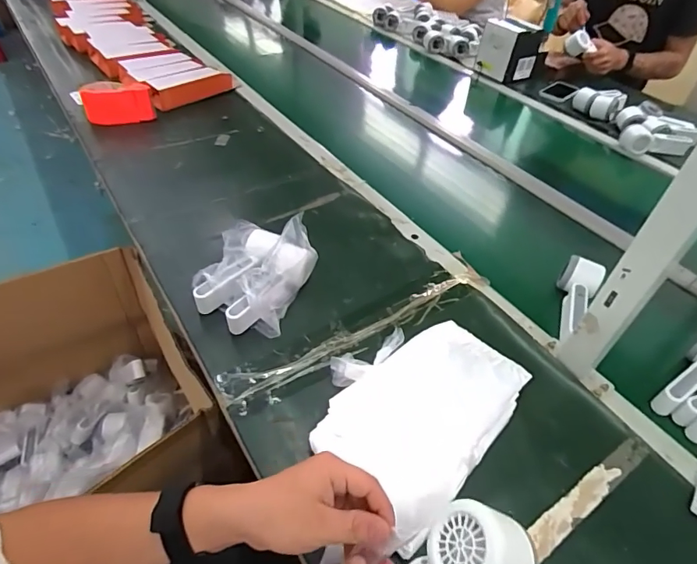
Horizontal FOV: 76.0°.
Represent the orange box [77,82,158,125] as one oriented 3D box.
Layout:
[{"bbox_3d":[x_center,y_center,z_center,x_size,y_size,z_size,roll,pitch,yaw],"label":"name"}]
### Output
[{"bbox_3d":[-0.516,-0.401,1.004,0.142,0.074,0.059,-10,47,-15],"label":"orange box"}]

